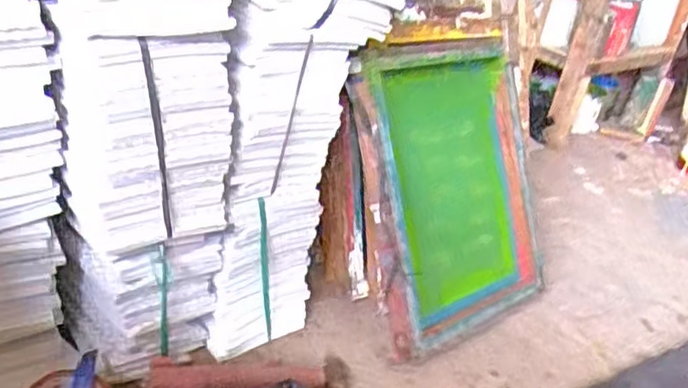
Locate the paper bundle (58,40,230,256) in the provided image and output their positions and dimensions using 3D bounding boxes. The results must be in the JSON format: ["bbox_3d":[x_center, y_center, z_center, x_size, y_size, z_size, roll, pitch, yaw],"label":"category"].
[{"bbox_3d":[-0.232,-0.070,0.741,0.171,0.236,0.118,-12,36,-36],"label":"paper bundle"}]

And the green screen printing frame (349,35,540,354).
[{"bbox_3d":[0.171,-0.008,1.031,0.357,0.457,0.051,-21,13,-36],"label":"green screen printing frame"}]

